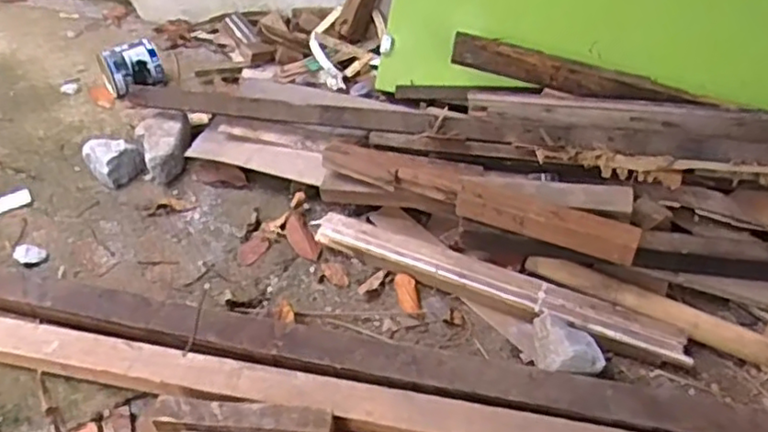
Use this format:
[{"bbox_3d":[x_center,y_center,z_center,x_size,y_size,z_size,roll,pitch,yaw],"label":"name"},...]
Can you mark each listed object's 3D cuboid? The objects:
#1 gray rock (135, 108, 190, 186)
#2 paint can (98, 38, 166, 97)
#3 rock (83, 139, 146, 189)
[{"bbox_3d":[-0.472,-0.154,1.438,0.114,0.099,0.167,-12,44,-13],"label":"gray rock"},{"bbox_3d":[-0.619,-0.358,1.643,0.132,0.117,0.124,-27,49,-26],"label":"paint can"},{"bbox_3d":[-0.565,-0.114,1.399,0.102,0.081,0.094,-27,50,-27],"label":"rock"}]

